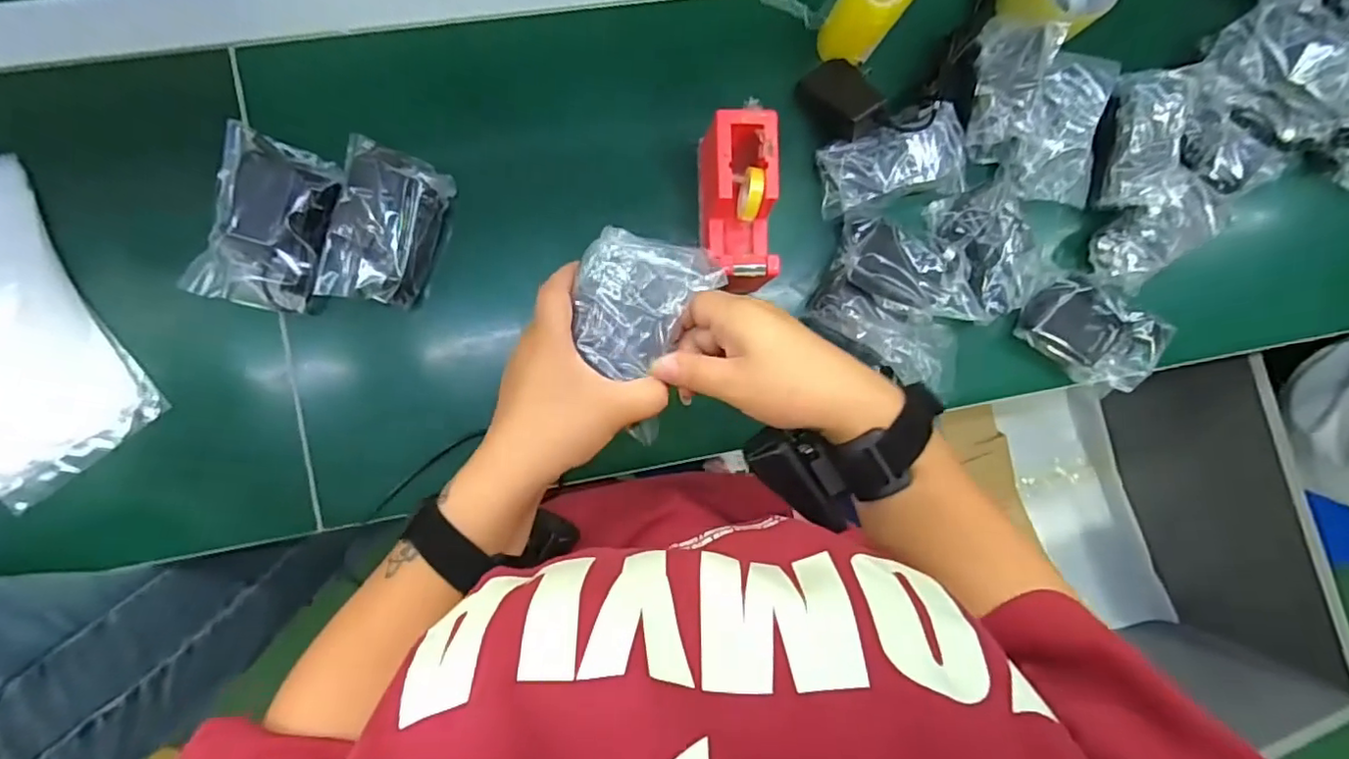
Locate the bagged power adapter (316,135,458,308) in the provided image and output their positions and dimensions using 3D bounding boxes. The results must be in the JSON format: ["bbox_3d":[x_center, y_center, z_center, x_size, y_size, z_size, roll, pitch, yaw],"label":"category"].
[{"bbox_3d":[-0.235,-0.127,0.496,0.090,0.042,0.131,11,86,-1],"label":"bagged power adapter"}]

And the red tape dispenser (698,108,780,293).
[{"bbox_3d":[0.051,-0.136,0.492,0.056,0.066,0.132,-1,86,-2],"label":"red tape dispenser"}]

